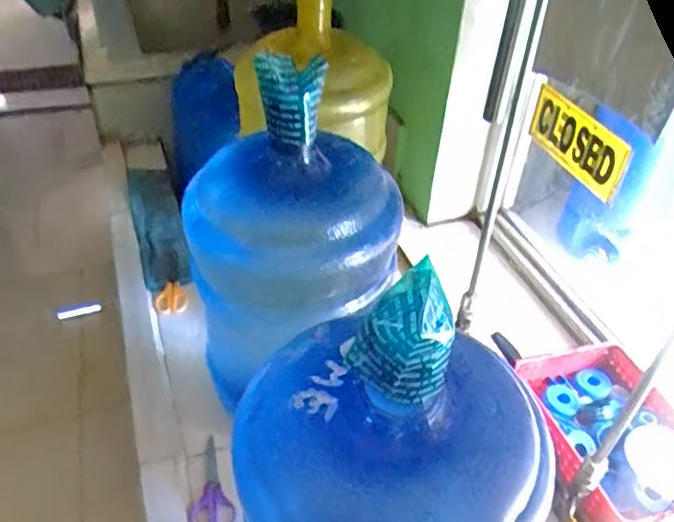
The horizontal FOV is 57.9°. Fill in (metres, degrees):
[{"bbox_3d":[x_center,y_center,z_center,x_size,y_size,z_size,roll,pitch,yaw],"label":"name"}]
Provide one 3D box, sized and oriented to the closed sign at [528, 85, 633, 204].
[{"bbox_3d":[0.404,-0.200,1.031,0.012,0.100,0.239,-7,40,-19],"label":"closed sign"}]

